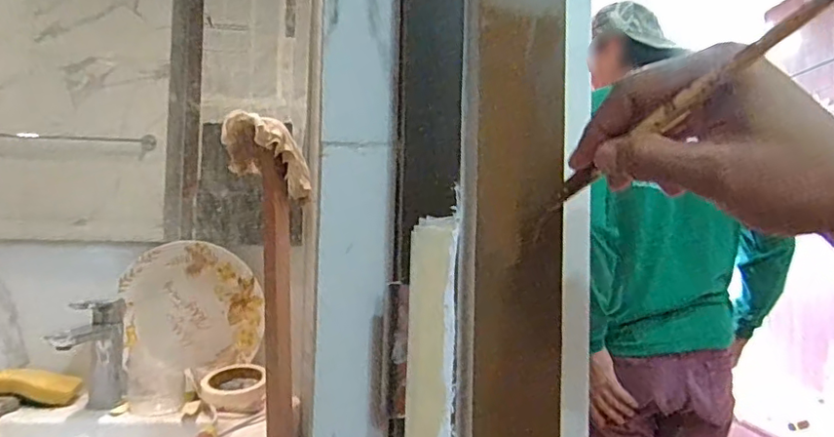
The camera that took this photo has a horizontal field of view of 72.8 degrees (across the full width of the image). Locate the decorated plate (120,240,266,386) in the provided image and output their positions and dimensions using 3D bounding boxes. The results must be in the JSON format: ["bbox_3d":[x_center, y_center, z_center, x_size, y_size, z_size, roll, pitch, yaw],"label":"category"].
[{"bbox_3d":[-0.356,0.142,0.907,0.208,0.203,0.035,-5,-7,-10],"label":"decorated plate"}]

